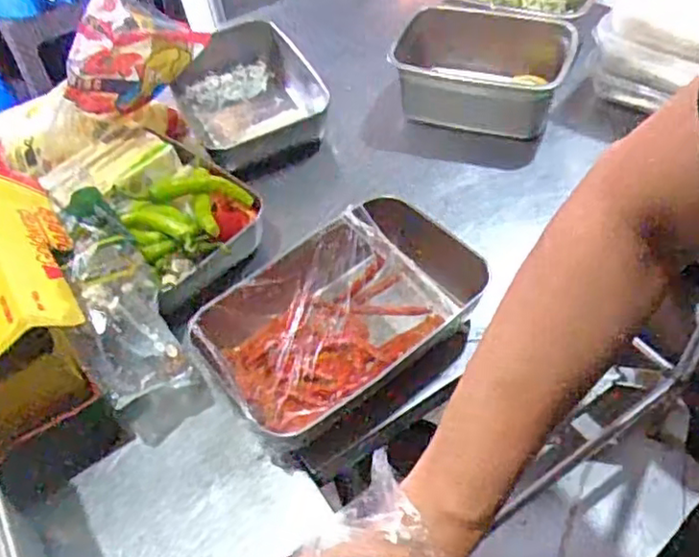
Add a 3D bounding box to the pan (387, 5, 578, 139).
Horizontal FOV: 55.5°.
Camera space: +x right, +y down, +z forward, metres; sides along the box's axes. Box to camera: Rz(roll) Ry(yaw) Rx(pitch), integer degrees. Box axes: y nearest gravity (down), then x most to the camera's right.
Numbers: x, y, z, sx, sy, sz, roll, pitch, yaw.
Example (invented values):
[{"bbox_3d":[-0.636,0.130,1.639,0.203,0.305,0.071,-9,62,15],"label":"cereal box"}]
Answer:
[{"bbox_3d":[0.143,-0.225,0.736,0.189,0.079,0.147,6,52,13],"label":"pan"}]

